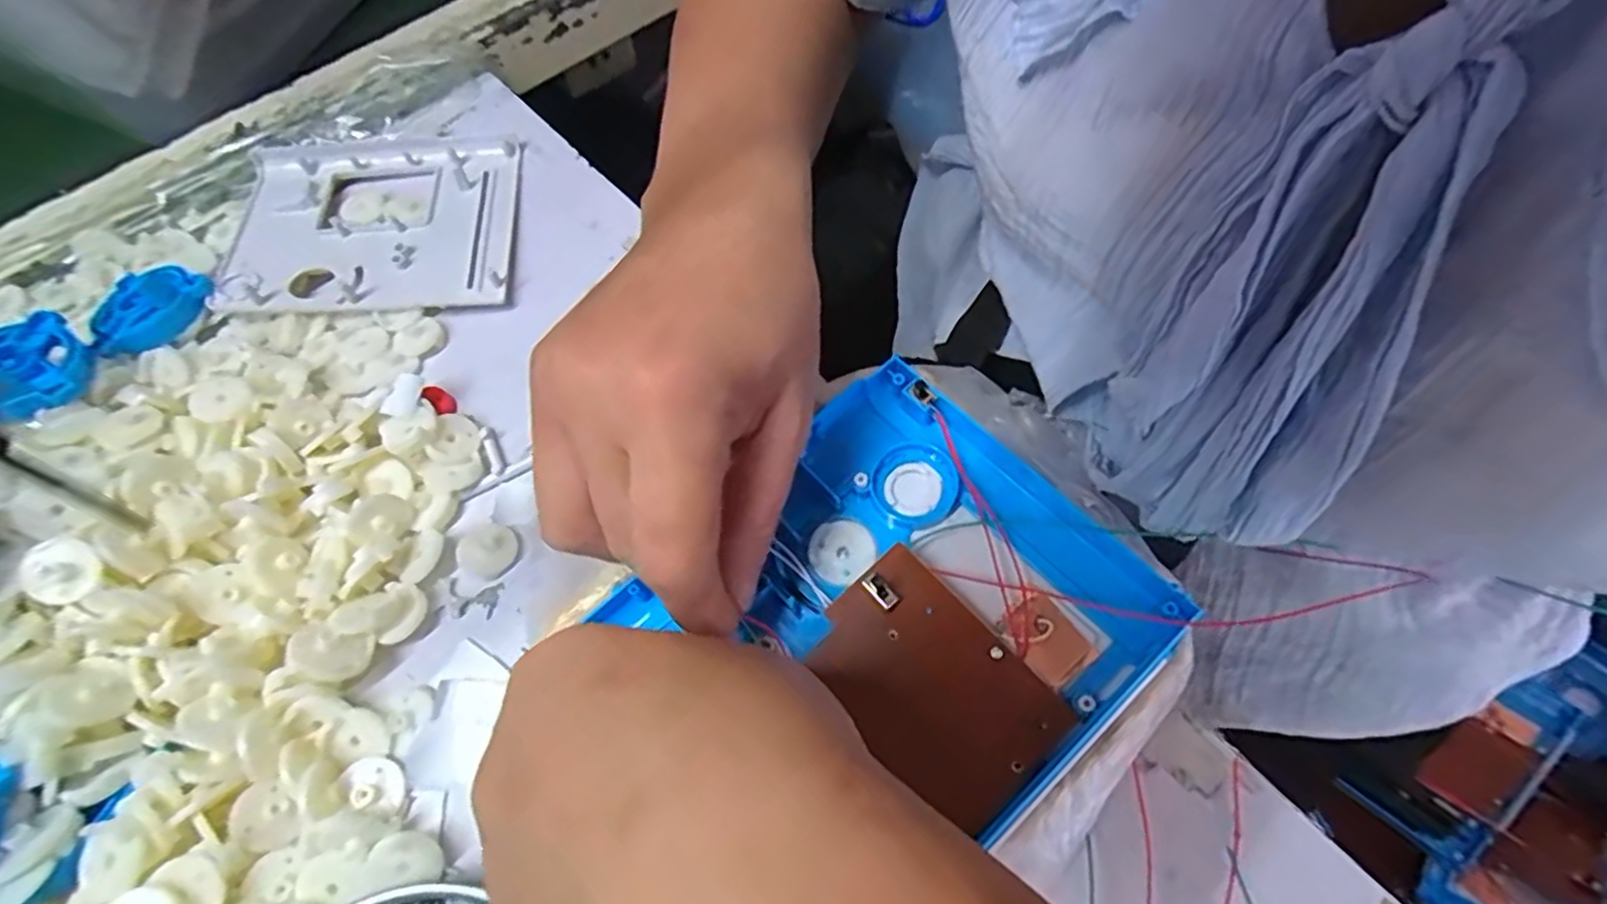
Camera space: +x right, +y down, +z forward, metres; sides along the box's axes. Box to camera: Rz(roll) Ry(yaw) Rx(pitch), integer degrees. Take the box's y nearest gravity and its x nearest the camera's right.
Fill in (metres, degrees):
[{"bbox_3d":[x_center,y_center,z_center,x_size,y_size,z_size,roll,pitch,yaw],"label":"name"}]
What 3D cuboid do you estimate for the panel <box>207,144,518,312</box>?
[{"bbox_3d":[-0.226,-0.120,0.367,0.153,0.007,0.115,-1,59,0],"label":"panel"}]

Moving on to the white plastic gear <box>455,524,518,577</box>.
[{"bbox_3d":[-0.129,0.040,0.287,0.020,0.006,0.023,37,70,21],"label":"white plastic gear"}]

